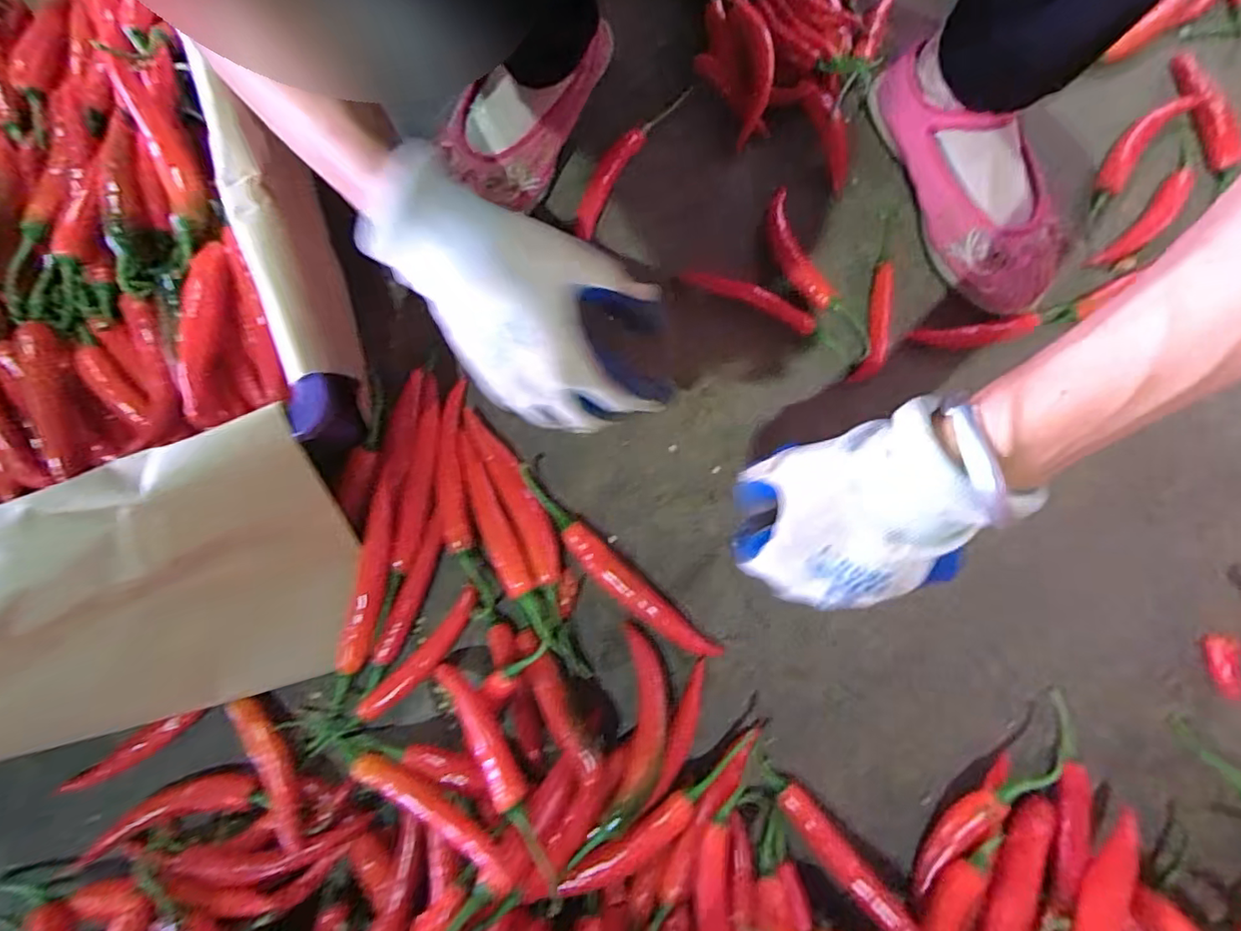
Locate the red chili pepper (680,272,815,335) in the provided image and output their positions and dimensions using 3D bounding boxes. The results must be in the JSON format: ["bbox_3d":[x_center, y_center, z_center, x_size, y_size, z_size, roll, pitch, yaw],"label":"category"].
[{"bbox_3d":[0.102,-0.134,0.454,0.110,0.010,0.019,28,81,8],"label":"red chili pepper"}]

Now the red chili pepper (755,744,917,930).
[{"bbox_3d":[0.130,0.234,0.356,0.020,0.012,0.125,-41,65,-7],"label":"red chili pepper"}]

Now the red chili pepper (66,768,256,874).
[{"bbox_3d":[-0.295,0.228,0.380,0.099,0.017,0.029,-14,77,-22],"label":"red chili pepper"}]

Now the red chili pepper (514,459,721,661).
[{"bbox_3d":[-0.009,0.072,0.405,0.182,0.018,0.024,41,83,10],"label":"red chili pepper"}]

